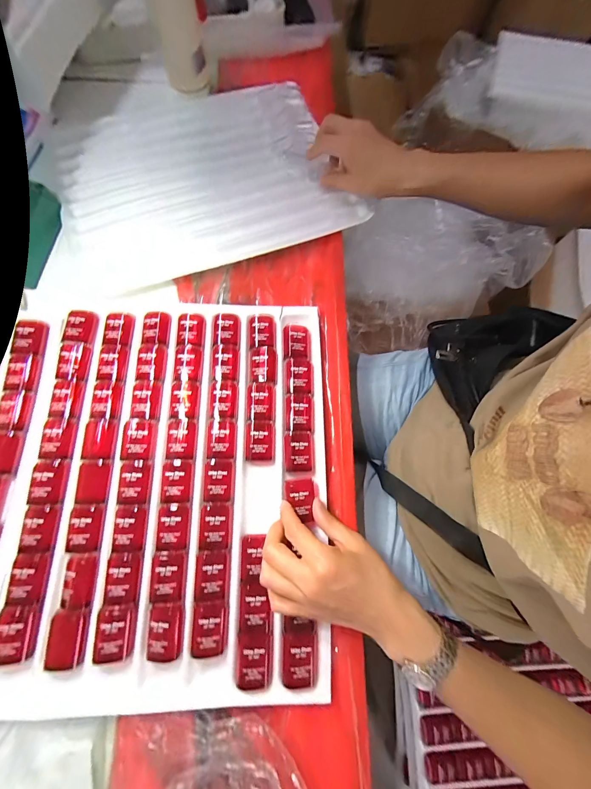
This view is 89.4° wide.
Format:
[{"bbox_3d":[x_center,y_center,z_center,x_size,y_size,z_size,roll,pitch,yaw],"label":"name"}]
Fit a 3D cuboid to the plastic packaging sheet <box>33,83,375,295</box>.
[{"bbox_3d":[-0.139,-0.320,0.435,0.406,0.033,0.336,-14,73,-6],"label":"plastic packaging sheet"}]

